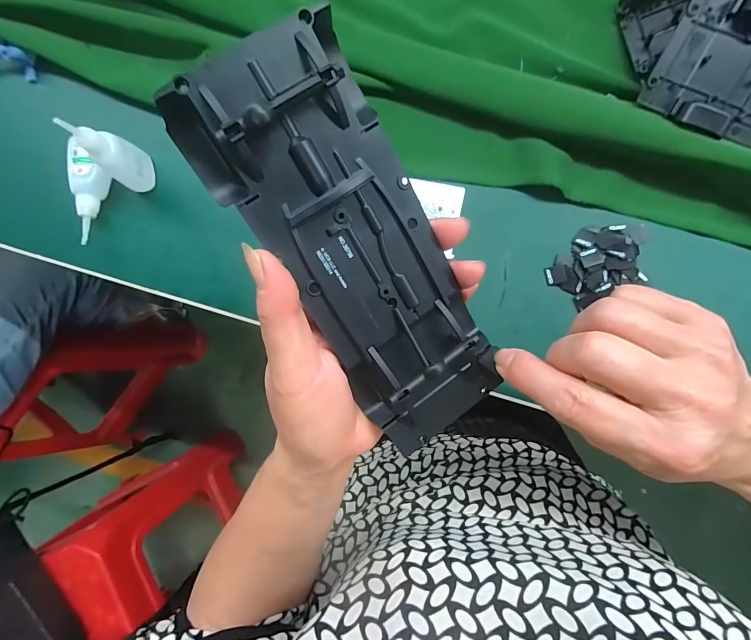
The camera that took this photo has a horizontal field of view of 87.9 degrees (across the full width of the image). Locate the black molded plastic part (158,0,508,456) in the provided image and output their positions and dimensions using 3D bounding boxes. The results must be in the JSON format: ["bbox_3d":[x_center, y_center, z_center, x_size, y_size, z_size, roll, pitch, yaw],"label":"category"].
[{"bbox_3d":[-0.003,-0.020,0.177,0.072,0.033,0.193,-31,114,3],"label":"black molded plastic part"}]

